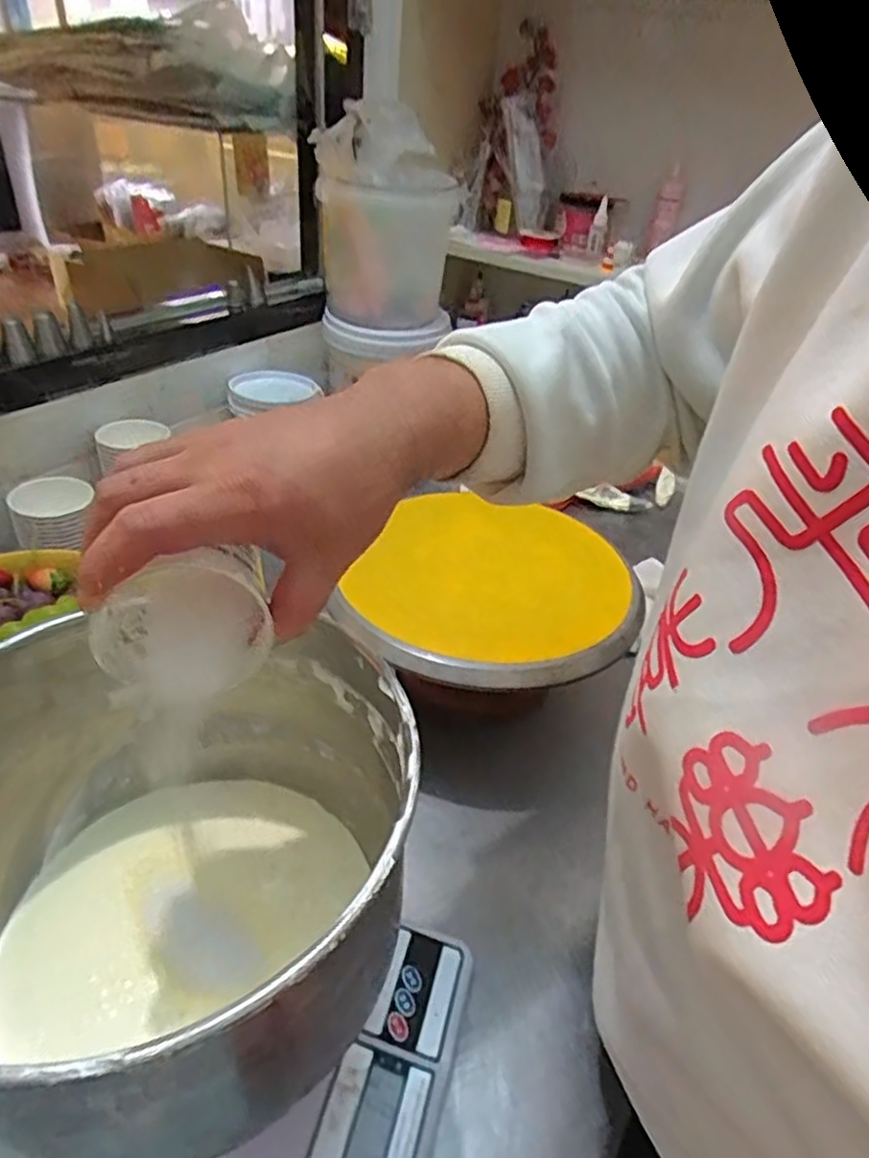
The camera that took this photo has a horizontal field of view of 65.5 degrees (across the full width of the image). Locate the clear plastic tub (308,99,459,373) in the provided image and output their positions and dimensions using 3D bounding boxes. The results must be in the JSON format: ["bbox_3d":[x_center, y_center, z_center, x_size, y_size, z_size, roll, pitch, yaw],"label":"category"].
[{"bbox_3d":[-0.072,-0.556,1.105,0.206,0.322,0.237,5,35,-2],"label":"clear plastic tub"}]

